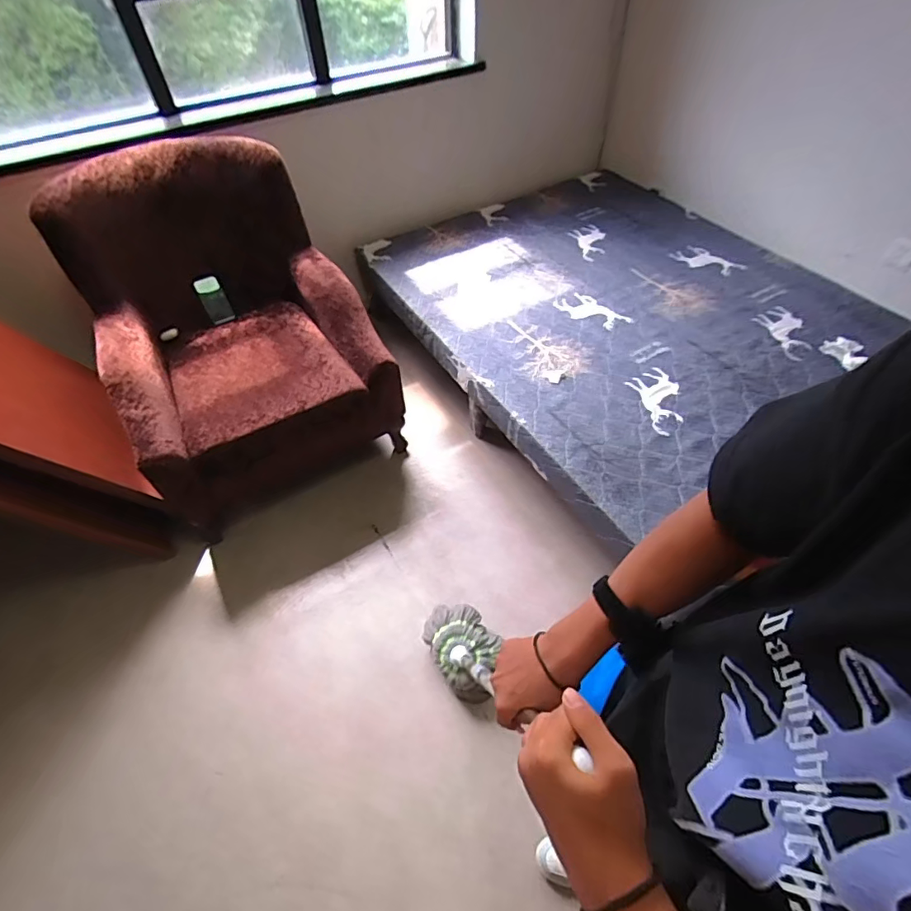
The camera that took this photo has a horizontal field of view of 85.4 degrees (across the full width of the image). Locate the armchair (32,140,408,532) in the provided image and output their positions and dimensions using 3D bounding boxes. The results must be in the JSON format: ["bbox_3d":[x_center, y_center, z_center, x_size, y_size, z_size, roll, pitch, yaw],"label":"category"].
[{"bbox_3d":[-0.733,-0.420,1.674,0.781,0.857,0.797,-25,54,-17],"label":"armchair"}]

